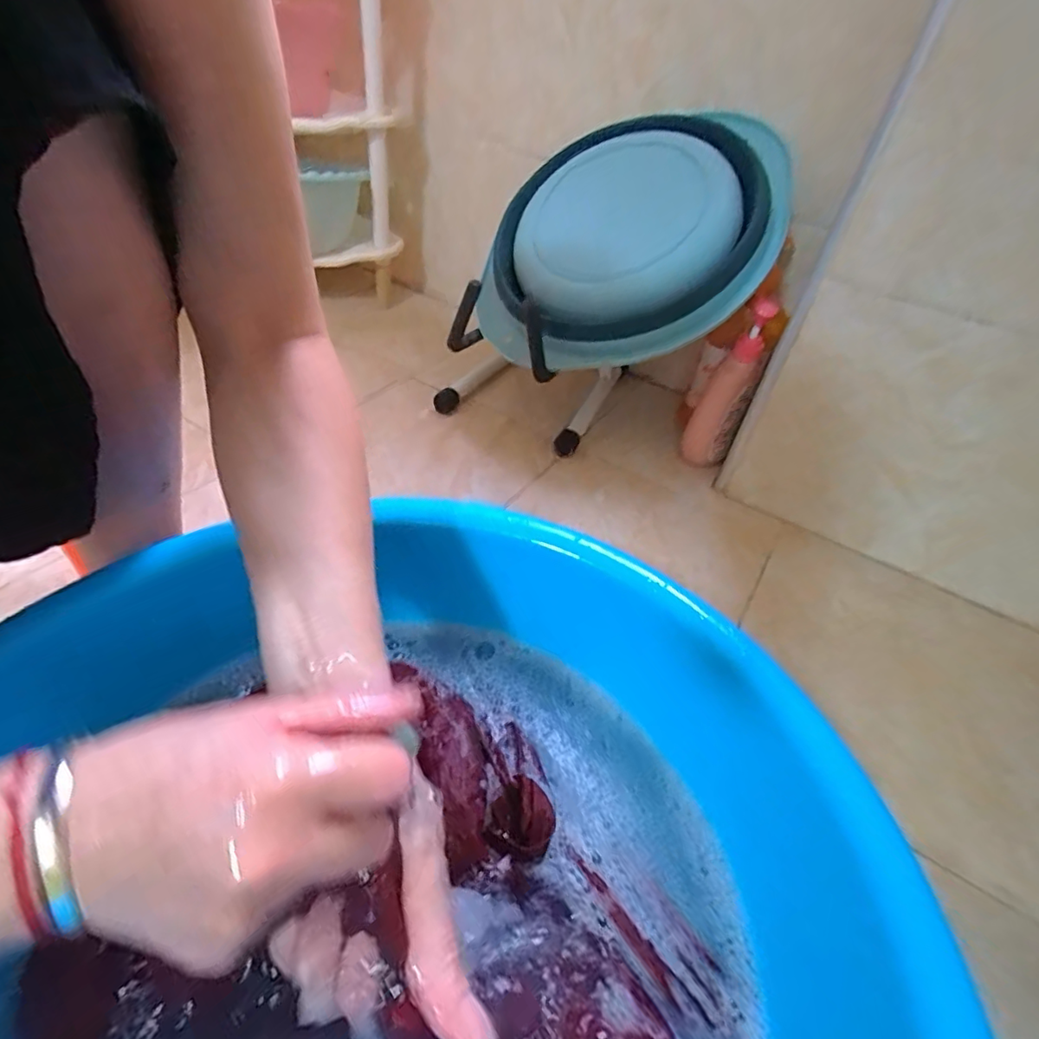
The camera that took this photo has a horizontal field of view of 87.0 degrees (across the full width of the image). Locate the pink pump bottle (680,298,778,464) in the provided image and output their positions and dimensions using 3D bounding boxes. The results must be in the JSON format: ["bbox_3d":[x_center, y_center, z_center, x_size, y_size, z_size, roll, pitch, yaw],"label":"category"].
[{"bbox_3d":[0.275,-0.175,0.734,0.062,0.217,0.084,18,42,10],"label":"pink pump bottle"}]

